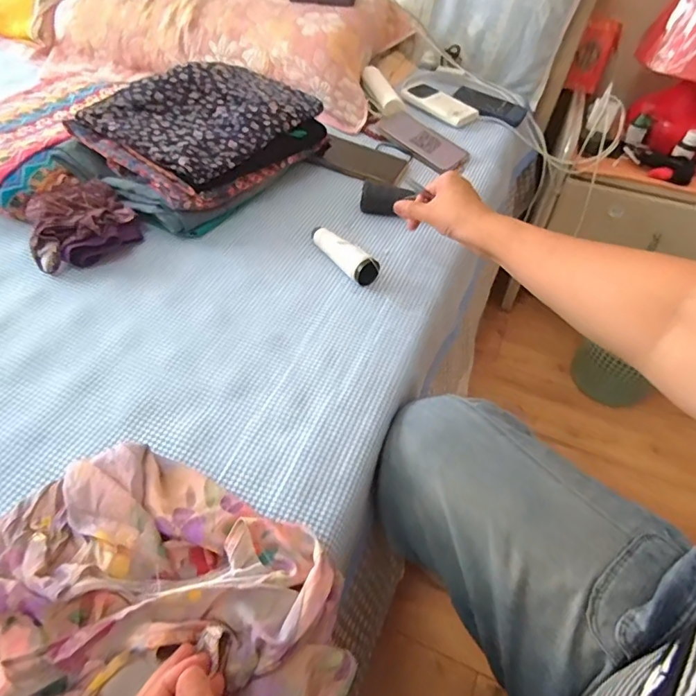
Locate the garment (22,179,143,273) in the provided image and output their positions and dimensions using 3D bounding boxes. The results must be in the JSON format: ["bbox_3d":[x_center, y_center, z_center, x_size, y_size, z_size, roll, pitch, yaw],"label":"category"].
[{"bbox_3d":[-0.344,-0.164,0.611,0.125,0.052,0.137,-18,55,-21],"label":"garment"}]

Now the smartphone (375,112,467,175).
[{"bbox_3d":[0.128,-0.361,0.815,0.161,0.007,0.075,41,68,16],"label":"smartphone"}]

